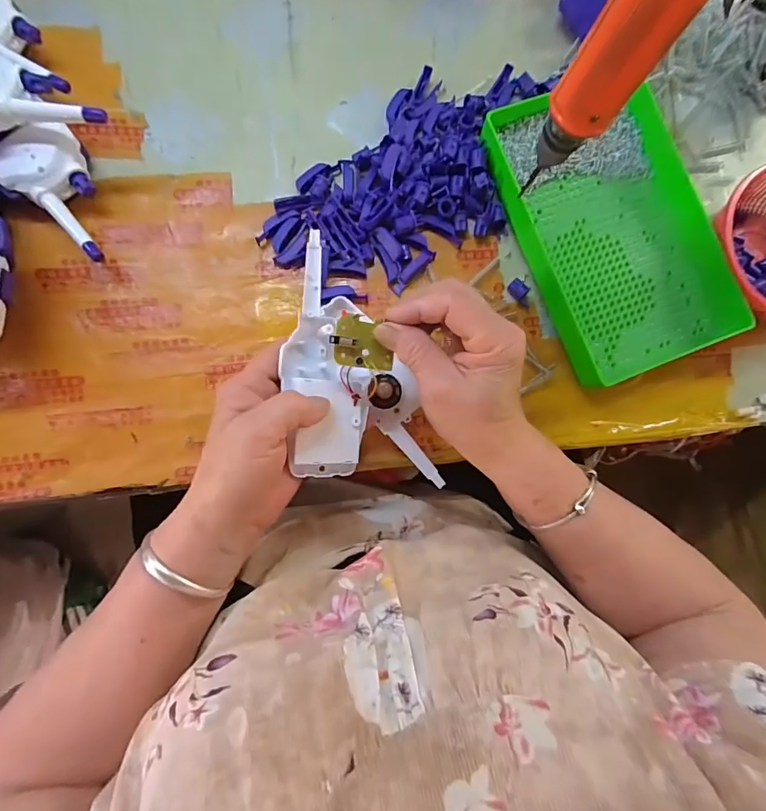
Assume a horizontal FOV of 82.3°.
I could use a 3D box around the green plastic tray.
[{"bbox_3d":[0.198,-0.150,0.376,0.165,0.037,0.246,-19,86,-8],"label":"green plastic tray"}]

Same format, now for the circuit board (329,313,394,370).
[{"bbox_3d":[-0.012,-0.041,0.284,0.045,0.007,0.032,5,92,-29],"label":"circuit board"}]

